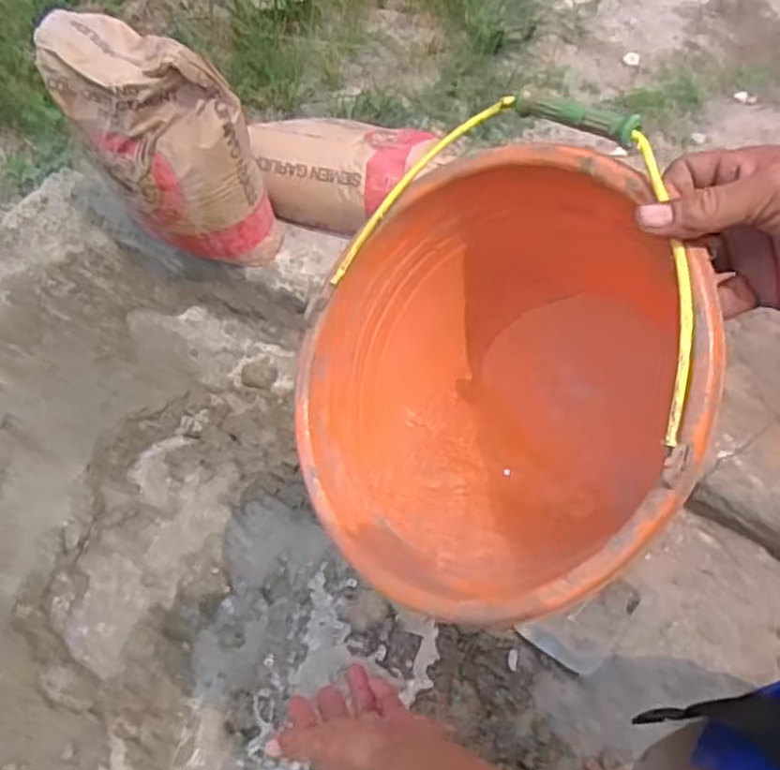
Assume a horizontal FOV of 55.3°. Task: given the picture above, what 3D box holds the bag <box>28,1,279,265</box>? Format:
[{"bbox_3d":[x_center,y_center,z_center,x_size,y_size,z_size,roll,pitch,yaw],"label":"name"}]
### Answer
[{"bbox_3d":[-0.443,-0.464,1.469,0.347,0.453,0.235,36,69,21],"label":"bag"}]

